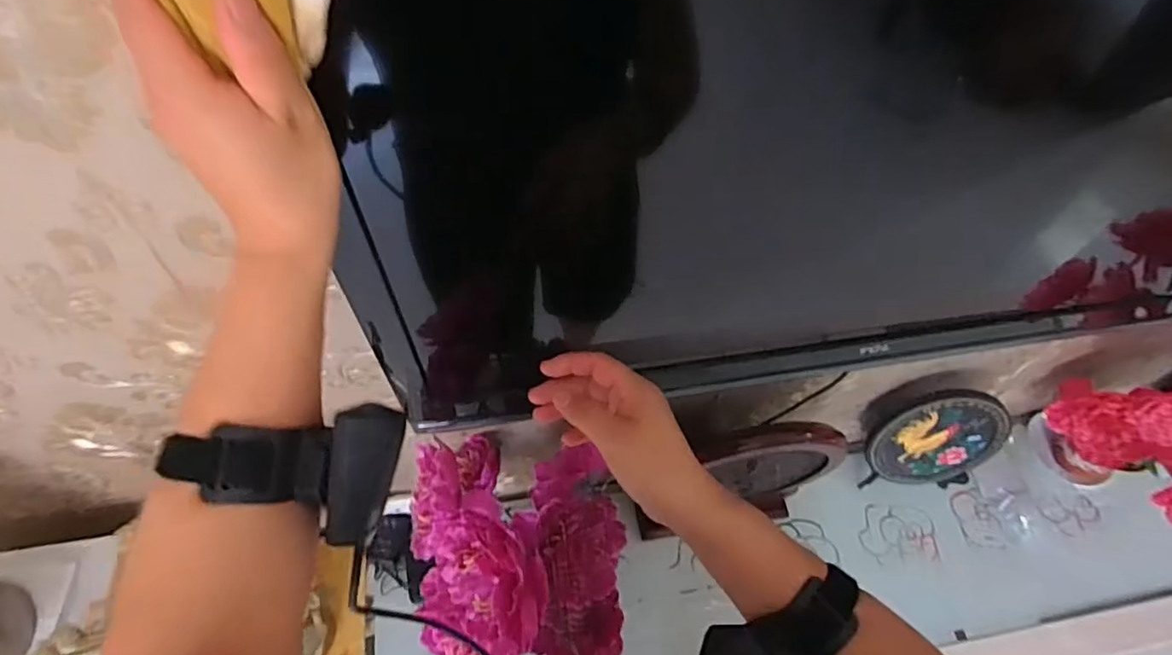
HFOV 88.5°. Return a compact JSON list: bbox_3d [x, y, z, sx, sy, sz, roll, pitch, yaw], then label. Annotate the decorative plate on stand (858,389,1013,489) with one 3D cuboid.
[{"bbox_3d":[0.588,0.180,0.988,0.228,0.217,0.038,-1,37,-2],"label":"decorative plate on stand"}]

